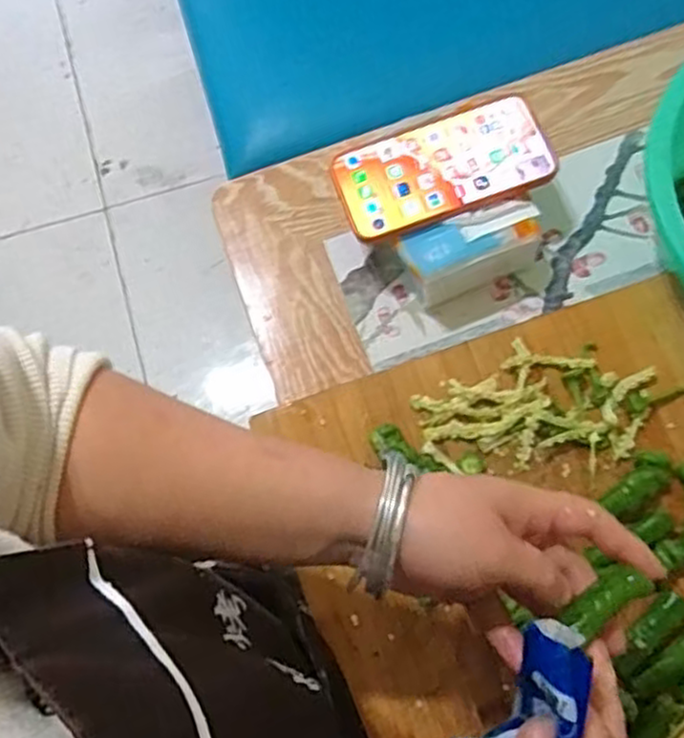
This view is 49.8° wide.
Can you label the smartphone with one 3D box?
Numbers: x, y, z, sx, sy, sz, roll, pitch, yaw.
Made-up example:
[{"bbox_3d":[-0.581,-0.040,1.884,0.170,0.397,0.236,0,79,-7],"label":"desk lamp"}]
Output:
[{"bbox_3d":[0.077,-0.152,0.558,0.158,0.009,0.076,-19,76,-3],"label":"smartphone"}]

